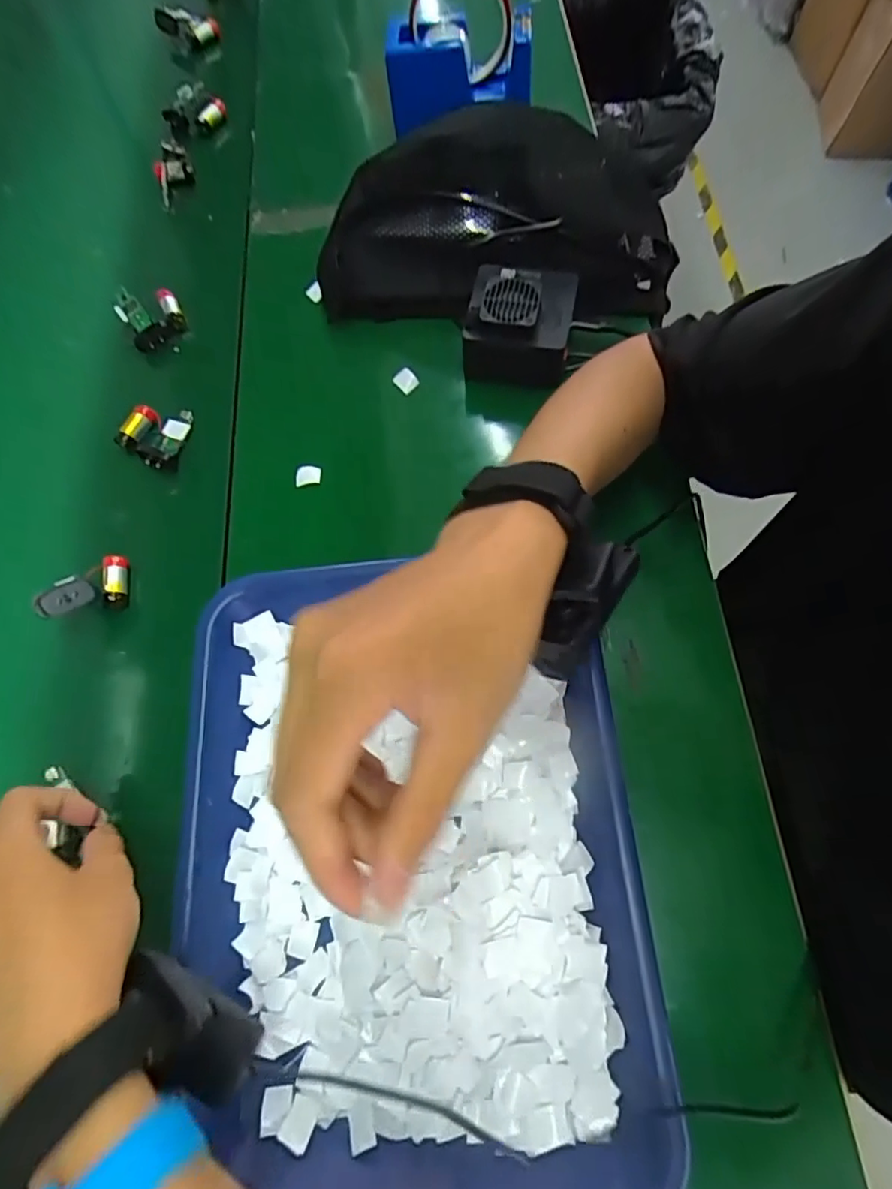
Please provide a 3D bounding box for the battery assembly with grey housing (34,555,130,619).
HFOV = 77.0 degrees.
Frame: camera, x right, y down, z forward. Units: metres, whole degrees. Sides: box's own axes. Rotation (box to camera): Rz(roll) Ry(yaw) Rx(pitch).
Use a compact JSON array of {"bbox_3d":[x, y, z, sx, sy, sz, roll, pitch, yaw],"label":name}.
[{"bbox_3d":[-0.253,-0.005,0.393,0.053,0.032,0.035,-24,70,-6],"label":"battery assembly with grey housing"}]

